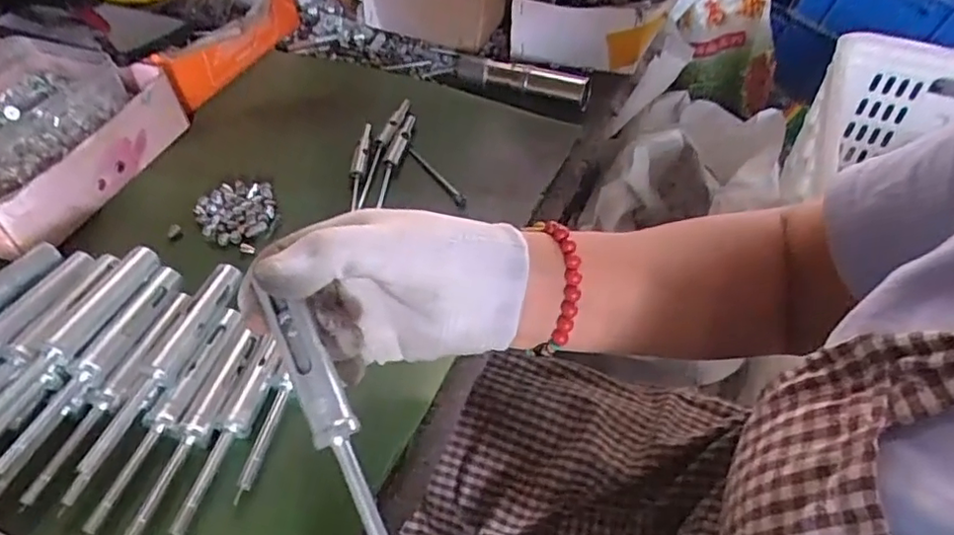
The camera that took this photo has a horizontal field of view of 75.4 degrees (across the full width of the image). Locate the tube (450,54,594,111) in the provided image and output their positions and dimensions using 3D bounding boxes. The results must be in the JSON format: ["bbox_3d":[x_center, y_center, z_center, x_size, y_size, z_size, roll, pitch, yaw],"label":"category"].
[{"bbox_3d":[0.036,-0.170,0.556,0.133,0.025,0.029,21,51,17],"label":"tube"}]

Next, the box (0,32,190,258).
[{"bbox_3d":[-0.337,-0.099,0.458,0.155,0.064,0.177,16,50,13],"label":"box"}]

